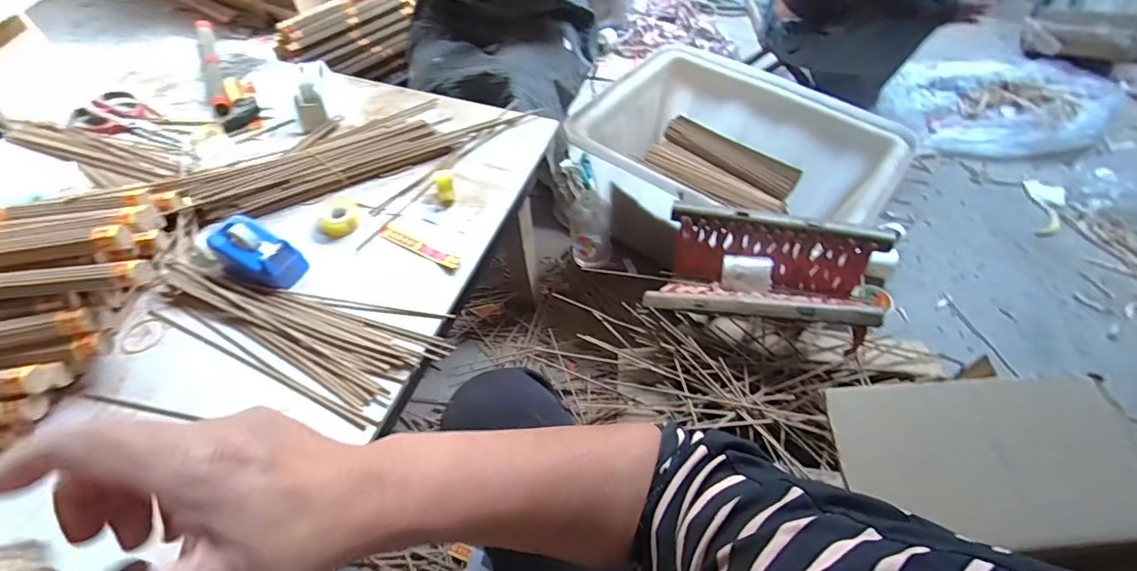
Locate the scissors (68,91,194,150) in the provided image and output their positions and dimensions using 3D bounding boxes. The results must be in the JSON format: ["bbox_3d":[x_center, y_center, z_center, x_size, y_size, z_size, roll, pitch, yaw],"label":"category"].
[{"bbox_3d":[-0.671,-0.263,0.775,0.224,0.015,0.099,10,54,7],"label":"scissors"}]

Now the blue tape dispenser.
[{"bbox_3d":[-0.370,-0.039,0.581,0.100,0.050,0.054,23,57,16],"label":"blue tape dispenser"}]

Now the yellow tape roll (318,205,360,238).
[{"bbox_3d":[-0.305,-0.088,0.646,0.050,0.017,0.052,0,54,0],"label":"yellow tape roll"}]

